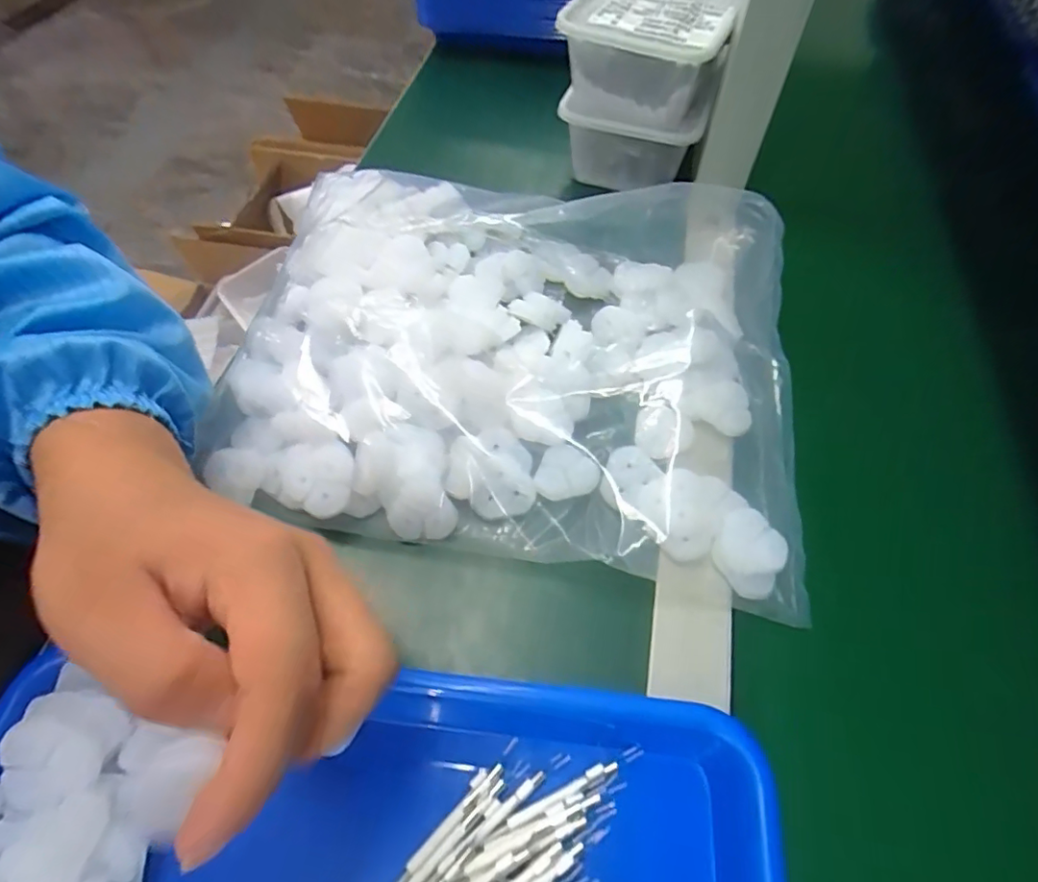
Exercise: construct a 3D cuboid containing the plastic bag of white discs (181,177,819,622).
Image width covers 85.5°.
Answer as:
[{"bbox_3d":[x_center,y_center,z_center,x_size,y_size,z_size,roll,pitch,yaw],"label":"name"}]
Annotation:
[{"bbox_3d":[-0.002,-0.070,0.347,0.346,0.078,0.291,5,57,3],"label":"plastic bag of white discs"}]

